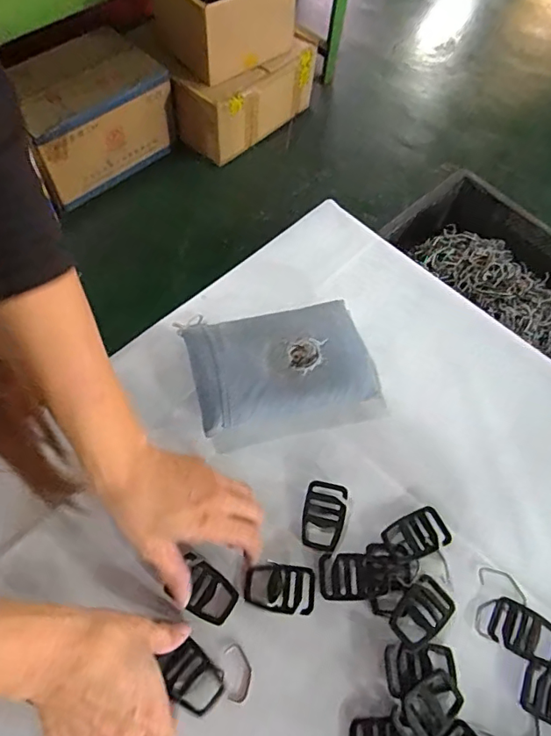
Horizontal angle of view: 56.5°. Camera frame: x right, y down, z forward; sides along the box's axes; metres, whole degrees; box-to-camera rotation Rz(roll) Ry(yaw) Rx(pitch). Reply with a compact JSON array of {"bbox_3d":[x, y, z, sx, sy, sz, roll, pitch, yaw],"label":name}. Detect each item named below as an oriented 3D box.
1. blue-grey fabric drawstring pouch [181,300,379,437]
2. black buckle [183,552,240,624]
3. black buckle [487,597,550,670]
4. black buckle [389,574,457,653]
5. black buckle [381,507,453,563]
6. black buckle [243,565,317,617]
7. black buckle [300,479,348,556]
[{"bbox_3d":[0.005,-0.001,0.486,0.166,0.042,0.114,-11,61,-9],"label":"blue-grey fabric drawstring pouch"},{"bbox_3d":[-0.057,0.176,0.405,0.053,0.006,0.035,33,64,16],"label":"black buckle"},{"bbox_3d":[0.196,0.207,0.401,0.053,0.004,0.035,27,62,13],"label":"black buckle"},{"bbox_3d":[0.115,0.192,0.402,0.054,0.004,0.035,-38,68,-21],"label":"black buckle"},{"bbox_3d":[0.117,0.140,0.428,0.054,0.004,0.033,-20,62,-13],"label":"black buckle"},{"bbox_3d":[0.004,0.175,0.407,0.056,0.005,0.034,7,60,2],"label":"black buckle"},{"bbox_3d":[0.042,0.126,0.435,0.035,0.006,0.057,9,60,3],"label":"black buckle"}]

